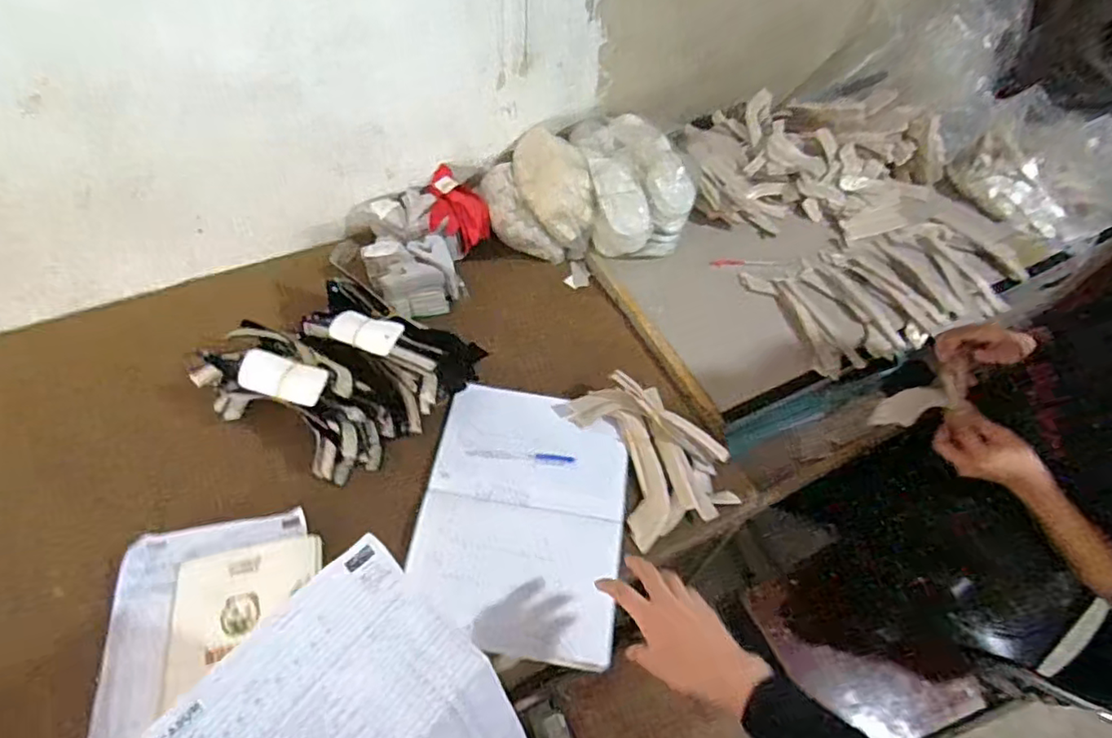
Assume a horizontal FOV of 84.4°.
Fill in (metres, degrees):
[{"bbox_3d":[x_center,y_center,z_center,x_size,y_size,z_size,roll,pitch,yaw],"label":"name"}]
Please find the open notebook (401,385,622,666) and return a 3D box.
[{"bbox_3d":[-0.039,0.175,0.765,0.239,0.026,0.329,8,55,1],"label":"open notebook"}]

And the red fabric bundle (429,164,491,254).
[{"bbox_3d":[-0.158,-0.263,1.004,0.095,0.058,0.138,-3,56,-7],"label":"red fabric bundle"}]

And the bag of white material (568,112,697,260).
[{"bbox_3d":[0.127,-0.314,1.046,0.167,0.140,0.241,-8,56,-11],"label":"bag of white material"}]

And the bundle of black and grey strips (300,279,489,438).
[{"bbox_3d":[-0.237,-0.035,0.853,0.228,0.088,0.164,38,61,20],"label":"bundle of black and grey strips"}]

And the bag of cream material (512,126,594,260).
[{"bbox_3d":[0.009,-0.308,1.029,0.103,0.135,0.203,-26,57,19],"label":"bag of cream material"}]

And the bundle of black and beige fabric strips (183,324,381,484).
[{"bbox_3d":[-0.337,0.038,0.791,0.243,0.094,0.135,33,59,17],"label":"bundle of black and beige fabric strips"}]

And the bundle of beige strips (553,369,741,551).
[{"bbox_3d":[0.131,0.102,0.817,0.169,0.033,0.223,-20,59,-18],"label":"bundle of beige strips"}]

